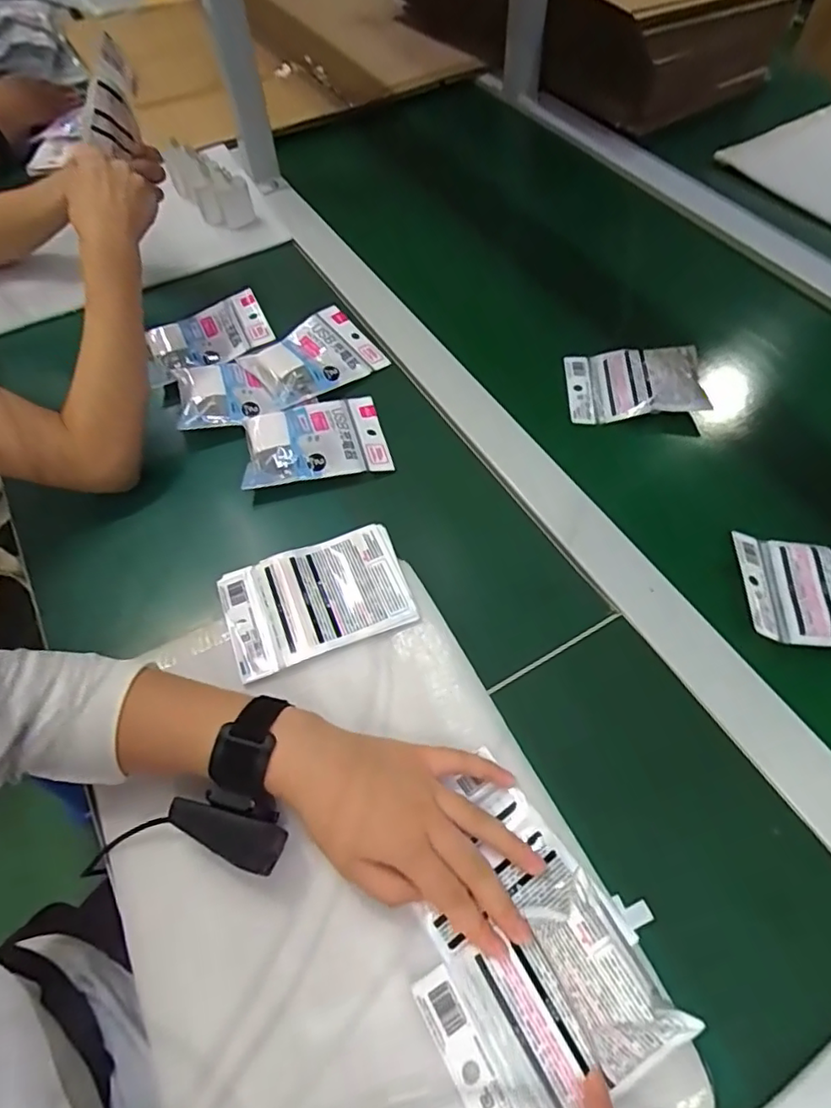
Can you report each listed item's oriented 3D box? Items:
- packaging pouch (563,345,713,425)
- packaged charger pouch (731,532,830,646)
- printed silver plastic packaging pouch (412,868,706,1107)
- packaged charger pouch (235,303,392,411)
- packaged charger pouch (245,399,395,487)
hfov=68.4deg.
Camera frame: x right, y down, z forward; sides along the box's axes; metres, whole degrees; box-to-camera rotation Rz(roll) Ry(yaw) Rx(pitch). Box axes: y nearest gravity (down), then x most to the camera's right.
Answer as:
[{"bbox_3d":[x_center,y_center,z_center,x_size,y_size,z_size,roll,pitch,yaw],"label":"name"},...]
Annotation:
[{"bbox_3d":[0.223,-0.178,0.622,0.130,0.046,0.089,1,58,4],"label":"packaging pouch"},{"bbox_3d":[0.322,0.026,0.478,0.127,0.026,0.094,2,58,5],"label":"packaged charger pouch"},{"bbox_3d":[0.070,0.246,0.324,0.111,0.052,0.092,-25,60,-21],"label":"printed silver plastic packaging pouch"},{"bbox_3d":[-0.104,-0.208,0.634,0.126,0.023,0.087,-37,63,-18],"label":"packaged charger pouch"},{"bbox_3d":[-0.096,-0.106,0.583,0.132,0.030,0.092,-16,58,-7],"label":"packaged charger pouch"}]

